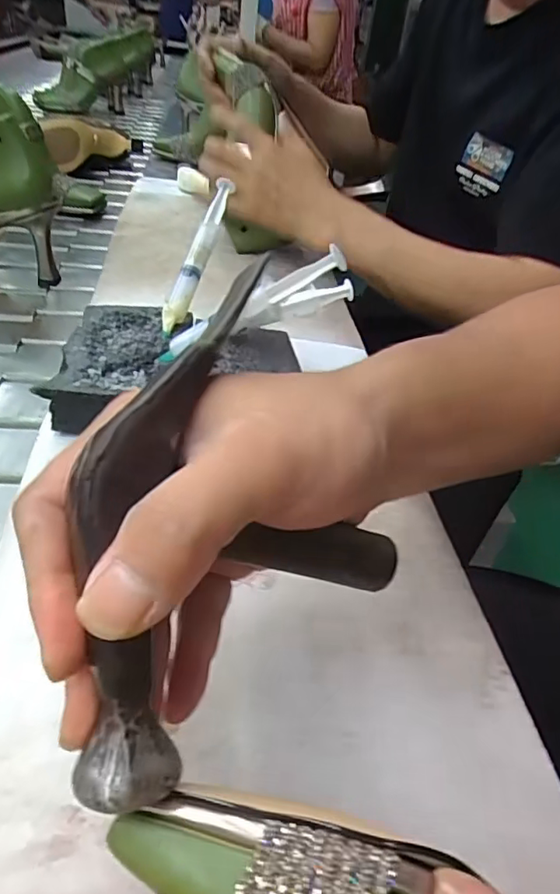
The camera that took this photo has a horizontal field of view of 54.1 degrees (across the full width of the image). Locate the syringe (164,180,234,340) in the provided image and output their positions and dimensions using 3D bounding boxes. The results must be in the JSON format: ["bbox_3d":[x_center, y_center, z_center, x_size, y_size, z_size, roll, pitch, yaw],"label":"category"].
[{"bbox_3d":[-0.061,-0.143,0.420,0.018,0.019,0.136,16,75,10],"label":"syringe"}]

